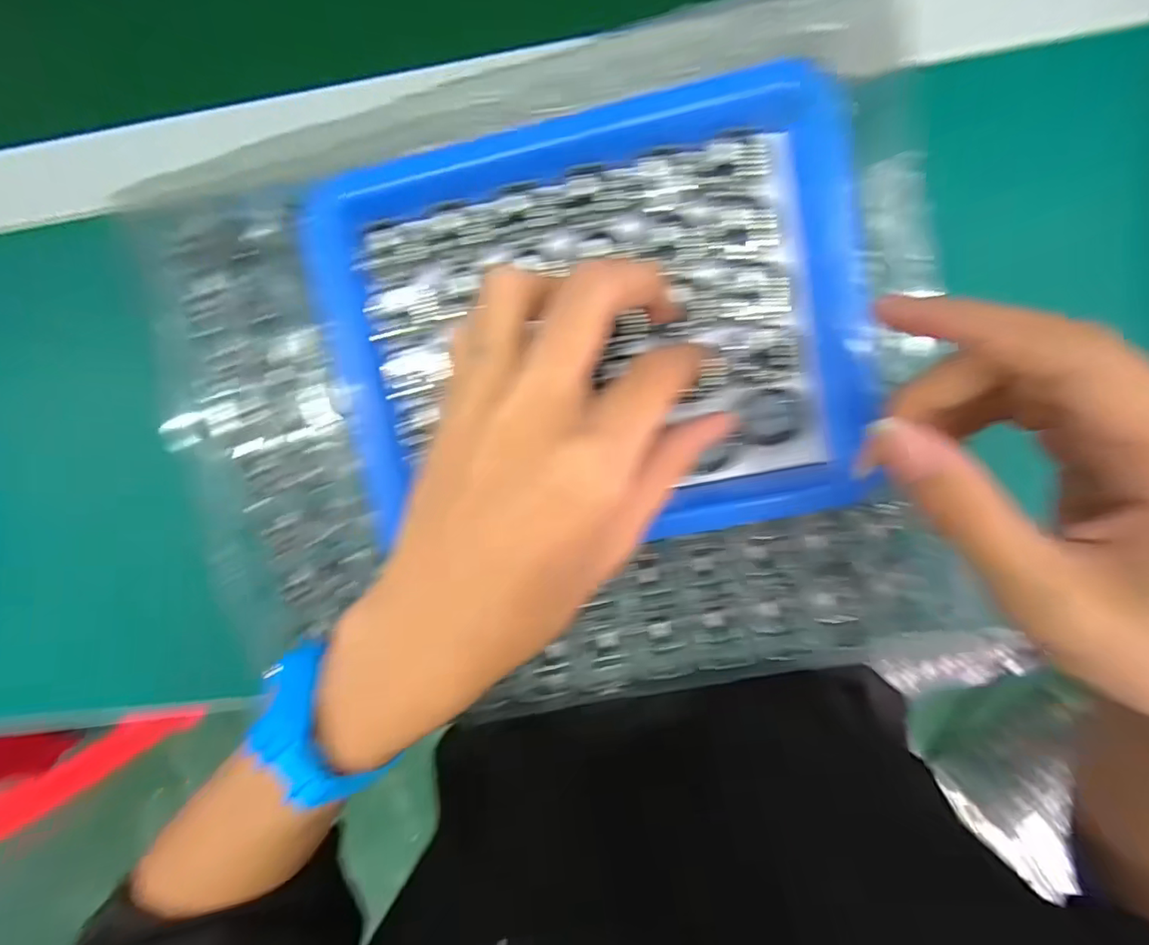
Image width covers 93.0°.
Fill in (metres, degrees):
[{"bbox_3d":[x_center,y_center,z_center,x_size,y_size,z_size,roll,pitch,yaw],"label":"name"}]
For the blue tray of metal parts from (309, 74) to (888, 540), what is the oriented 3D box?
[{"bbox_3d":[0.008,-0.059,0.240,0.229,0.021,0.178,-10,96,6],"label":"blue tray of metal parts"}]

